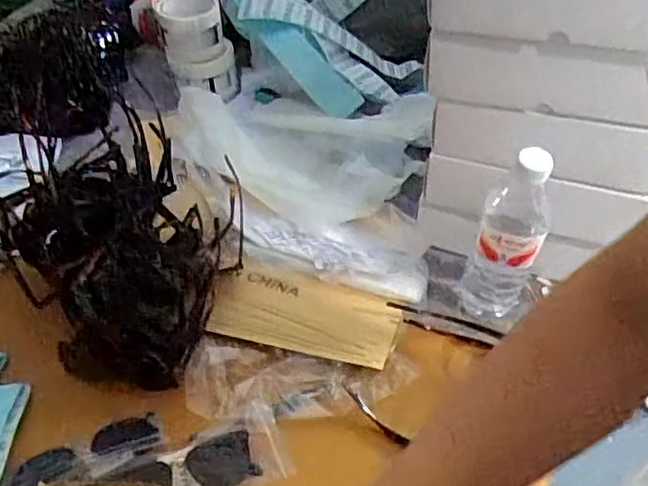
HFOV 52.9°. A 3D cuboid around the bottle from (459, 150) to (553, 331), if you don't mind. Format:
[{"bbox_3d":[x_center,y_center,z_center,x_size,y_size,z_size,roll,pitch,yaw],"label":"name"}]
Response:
[{"bbox_3d":[0.192,-0.006,0.675,0.067,0.238,0.074,16,48,17],"label":"bottle"}]

